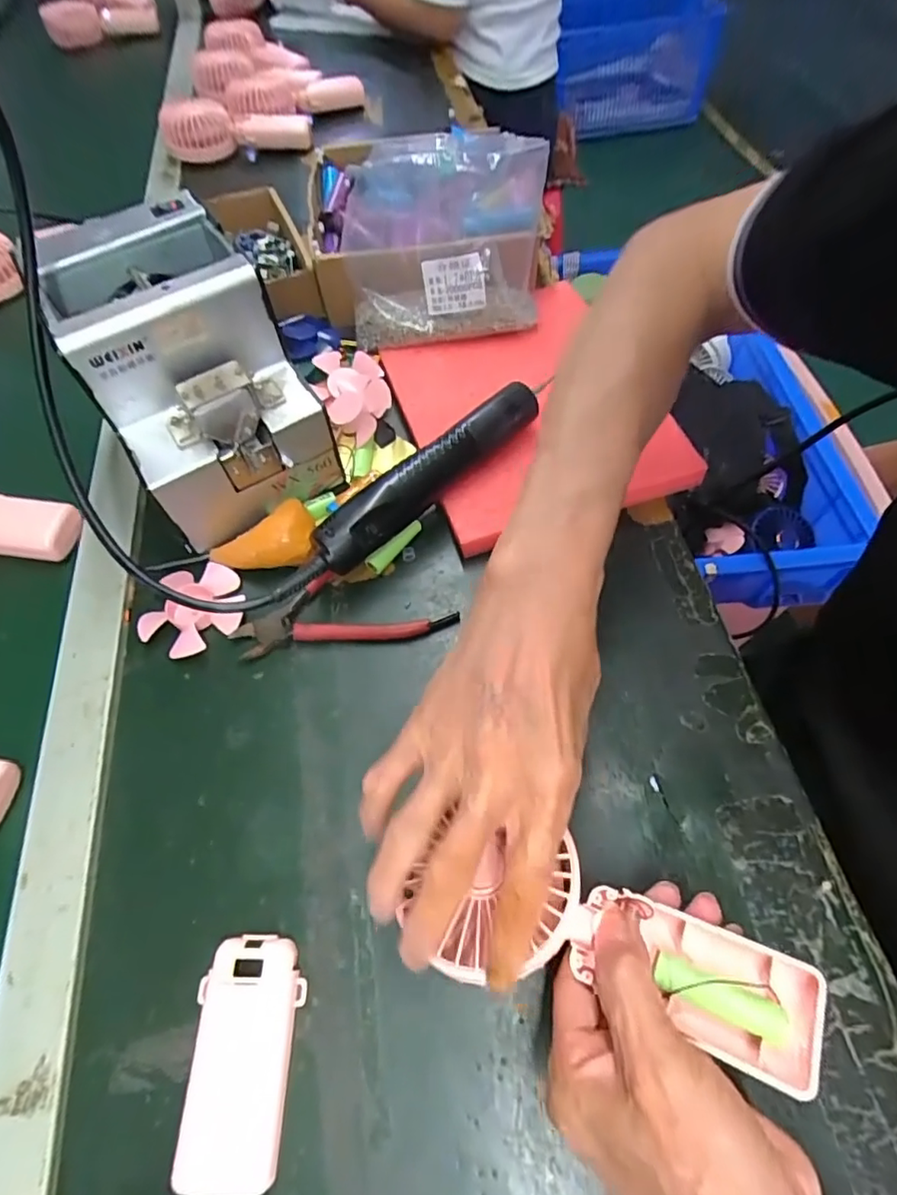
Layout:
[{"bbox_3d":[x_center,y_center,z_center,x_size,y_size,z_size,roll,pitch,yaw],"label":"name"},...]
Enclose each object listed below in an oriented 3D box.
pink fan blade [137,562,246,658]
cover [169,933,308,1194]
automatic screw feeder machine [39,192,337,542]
[{"bbox_3d":[-0.181,0.009,0.401,0.069,0.011,0.071,-10,60,-3],"label":"pink fan blade"},{"bbox_3d":[-0.097,0.217,0.269,0.049,0.013,0.095,-5,59,0],"label":"cover"},{"bbox_3d":[-0.182,-0.157,0.414,0.126,0.152,0.177,-29,62,-14],"label":"automatic screw feeder machine"}]

